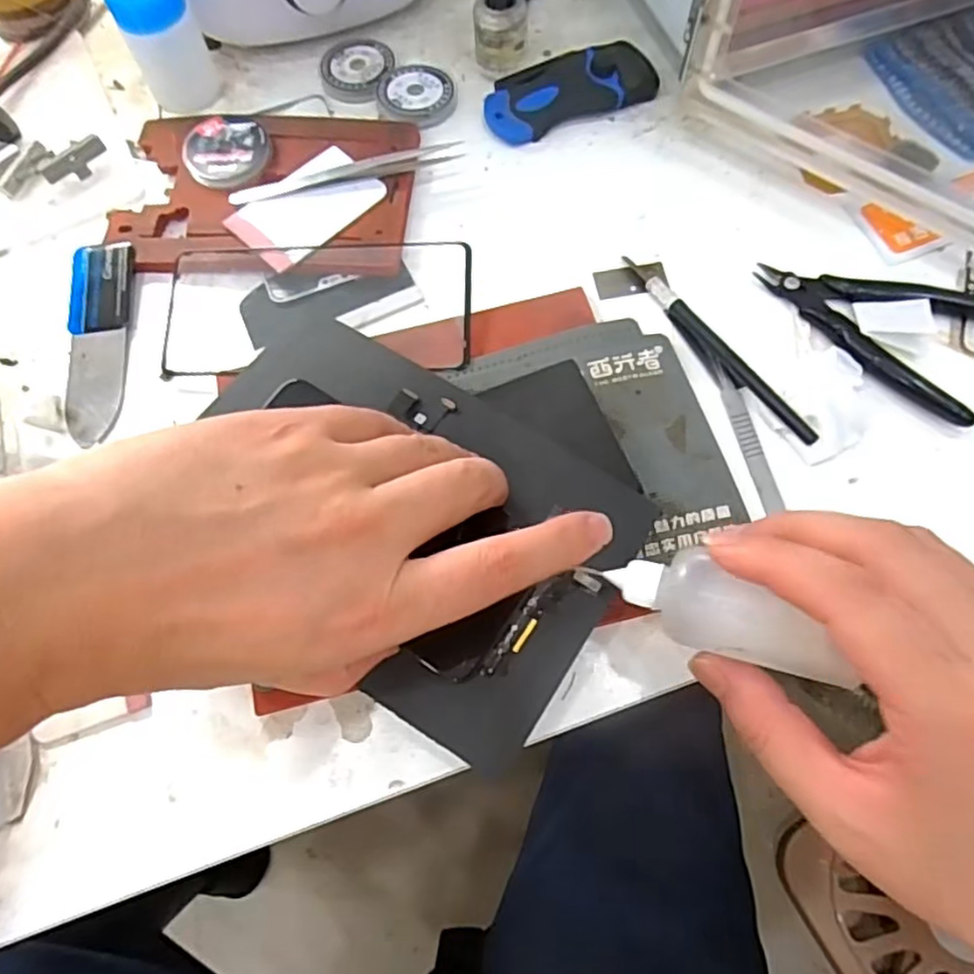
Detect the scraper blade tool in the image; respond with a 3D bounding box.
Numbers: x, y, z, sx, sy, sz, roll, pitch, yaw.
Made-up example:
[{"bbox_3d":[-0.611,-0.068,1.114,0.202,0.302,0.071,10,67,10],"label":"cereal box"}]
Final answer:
[{"bbox_3d":[-0.206,-0.078,0.345,0.033,0.011,0.111,-6,70,0],"label":"scraper blade tool"}]

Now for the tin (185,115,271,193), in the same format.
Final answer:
[{"bbox_3d":[-0.148,-0.192,0.378,0.051,0.011,0.047,-1,70,2],"label":"tin"}]

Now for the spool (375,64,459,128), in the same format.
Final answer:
[{"bbox_3d":[-0.043,-0.239,0.401,0.048,0.007,0.044,-1,70,2],"label":"spool"}]

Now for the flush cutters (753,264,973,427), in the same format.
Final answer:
[{"bbox_3d":[0.194,-0.087,0.328,0.116,0.011,0.074,32,75,13],"label":"flush cutters"}]

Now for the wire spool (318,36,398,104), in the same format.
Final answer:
[{"bbox_3d":[-0.083,-0.262,0.412,0.042,0.007,0.047,19,72,9],"label":"wire spool"}]

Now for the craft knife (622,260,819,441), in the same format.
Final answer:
[{"bbox_3d":[0.113,-0.072,0.327,0.008,0.009,0.134,-34,72,-9],"label":"craft knife"}]

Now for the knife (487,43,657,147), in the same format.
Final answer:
[{"bbox_3d":[0.049,-0.238,0.394,0.102,0.015,0.049,-16,70,-3],"label":"knife"}]

